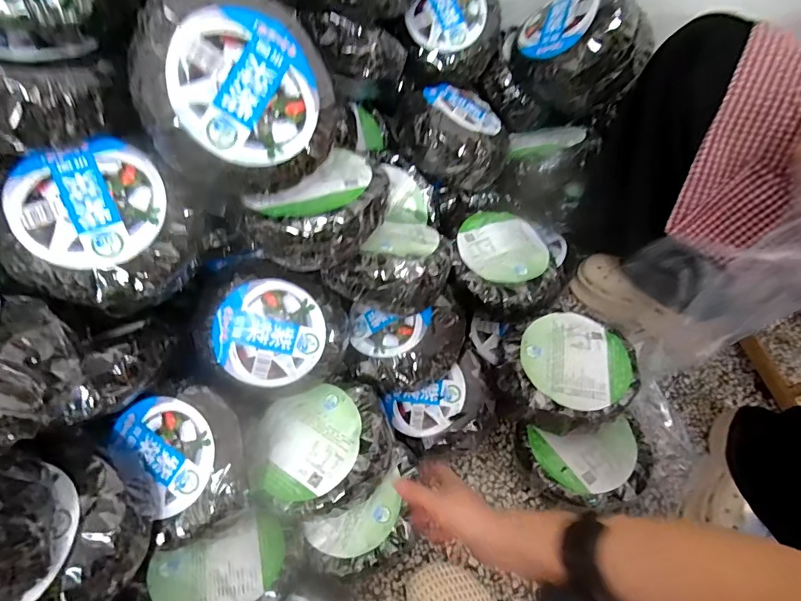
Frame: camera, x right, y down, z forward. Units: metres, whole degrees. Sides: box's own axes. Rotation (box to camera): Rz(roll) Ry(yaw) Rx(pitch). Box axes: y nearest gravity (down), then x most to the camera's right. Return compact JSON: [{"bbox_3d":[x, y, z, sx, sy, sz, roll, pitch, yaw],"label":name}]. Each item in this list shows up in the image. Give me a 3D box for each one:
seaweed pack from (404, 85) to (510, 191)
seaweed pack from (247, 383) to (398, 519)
[{"bbox_3d":[0.087,-0.261,0.742,0.177,0.110,0.177,32,49,-12],"label":"seaweed pack"},{"bbox_3d":[-0.099,0.209,0.614,0.188,0.066,0.158,-13,60,-8],"label":"seaweed pack"}]

